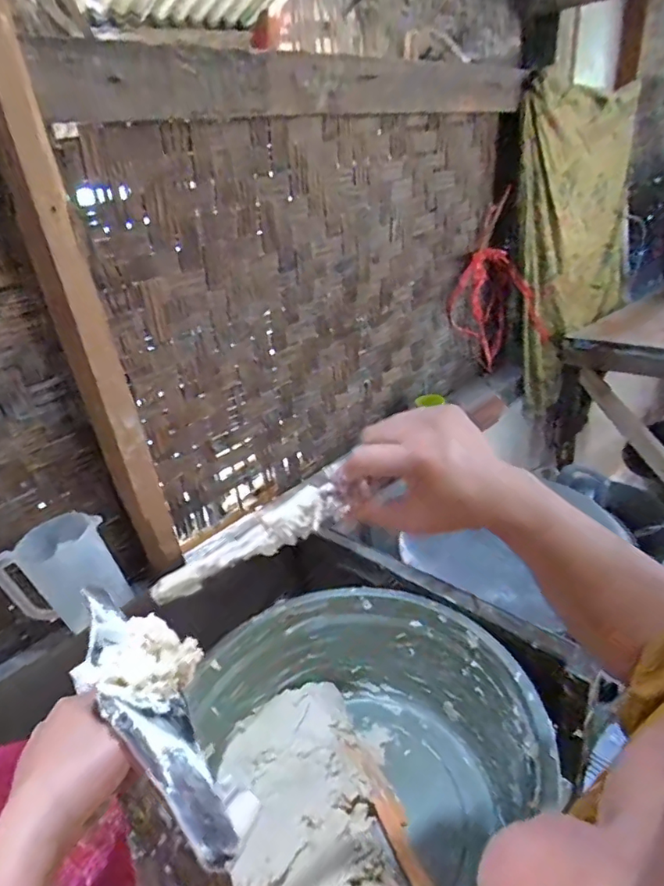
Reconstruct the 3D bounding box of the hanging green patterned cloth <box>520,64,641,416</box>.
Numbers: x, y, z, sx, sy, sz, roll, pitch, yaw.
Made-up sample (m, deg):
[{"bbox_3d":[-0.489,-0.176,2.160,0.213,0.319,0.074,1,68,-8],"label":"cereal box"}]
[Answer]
[{"bbox_3d":[0.812,-0.659,1.664,0.146,0.842,0.696,18,37,41],"label":"hanging green patterned cloth"}]

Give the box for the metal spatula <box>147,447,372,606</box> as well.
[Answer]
[{"bbox_3d":[-0.047,0.064,0.348,0.152,0.029,0.022,-30,31,-7],"label":"metal spatula"}]

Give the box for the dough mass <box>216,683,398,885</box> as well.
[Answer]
[{"bbox_3d":[-0.038,0.428,0.606,0.204,0.074,0.307,-6,27,4],"label":"dough mass"}]

